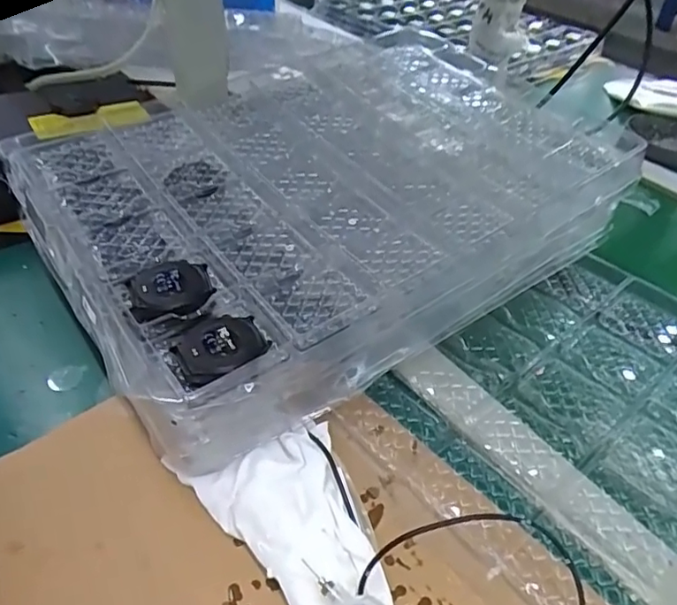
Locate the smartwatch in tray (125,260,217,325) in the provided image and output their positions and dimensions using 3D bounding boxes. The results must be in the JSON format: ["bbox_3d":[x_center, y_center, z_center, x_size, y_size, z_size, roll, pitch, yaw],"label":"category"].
[{"bbox_3d":[-0.104,-0.008,0.345,0.049,0.009,0.047,-13,44,-18],"label":"smartwatch in tray"}]

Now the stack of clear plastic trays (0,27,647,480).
[{"bbox_3d":[-0.005,-0.084,0.482,0.443,0.101,0.314,-25,49,-28],"label":"stack of clear plastic trays"}]

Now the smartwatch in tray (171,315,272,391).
[{"bbox_3d":[-0.066,0.026,0.318,0.048,0.016,0.047,-23,48,-27],"label":"smartwatch in tray"}]

